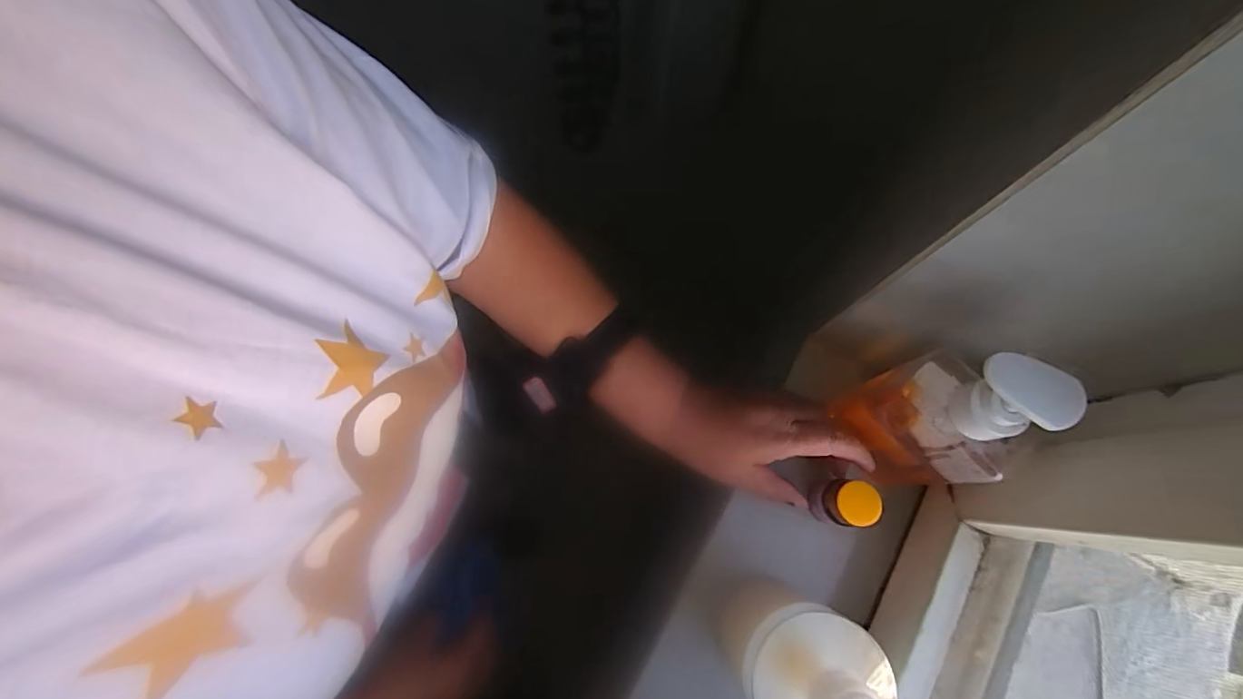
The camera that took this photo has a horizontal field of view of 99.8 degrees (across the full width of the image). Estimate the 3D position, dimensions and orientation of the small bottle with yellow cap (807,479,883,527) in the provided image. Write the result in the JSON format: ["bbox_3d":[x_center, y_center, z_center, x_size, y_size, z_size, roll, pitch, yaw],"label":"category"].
[{"bbox_3d":[0.153,0.106,0.364,0.026,0.052,0.030,-2,76,-9],"label":"small bottle with yellow cap"}]

